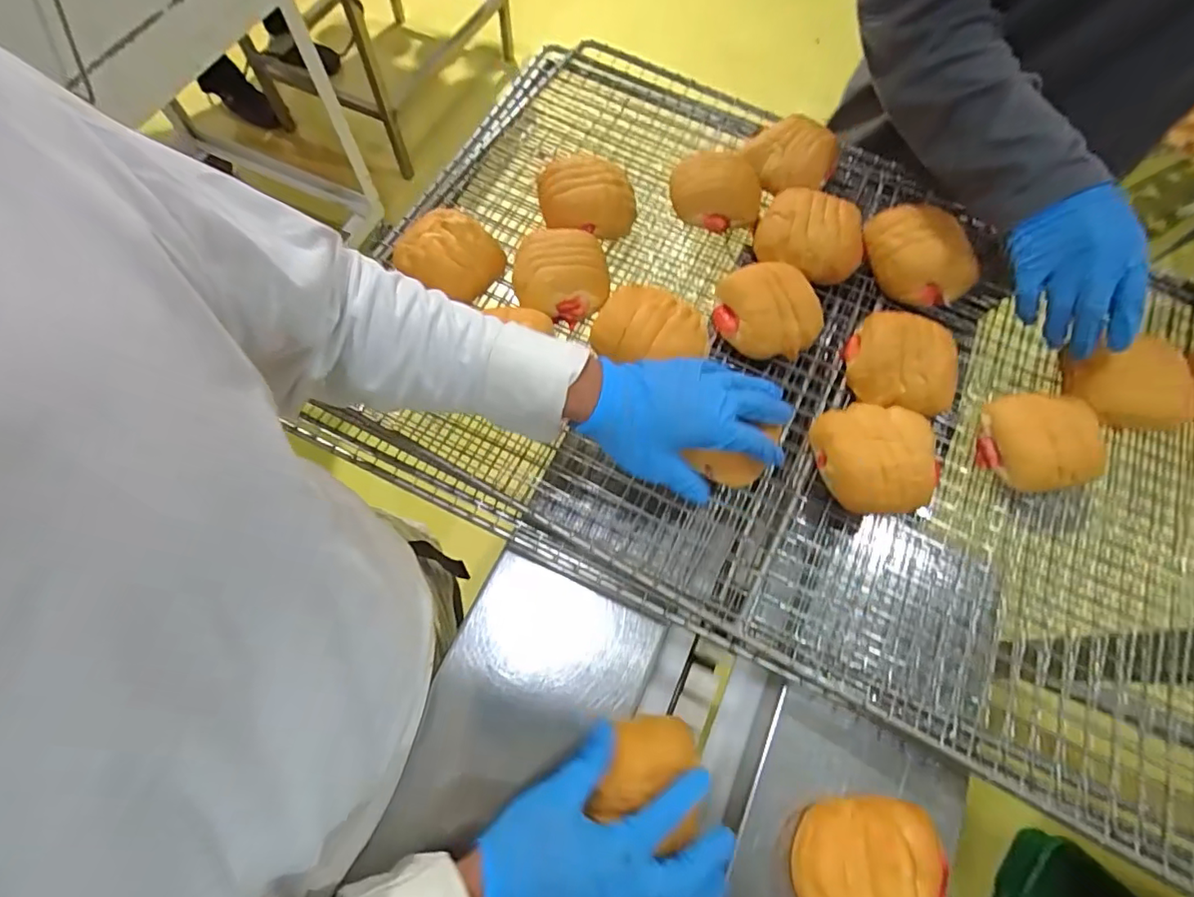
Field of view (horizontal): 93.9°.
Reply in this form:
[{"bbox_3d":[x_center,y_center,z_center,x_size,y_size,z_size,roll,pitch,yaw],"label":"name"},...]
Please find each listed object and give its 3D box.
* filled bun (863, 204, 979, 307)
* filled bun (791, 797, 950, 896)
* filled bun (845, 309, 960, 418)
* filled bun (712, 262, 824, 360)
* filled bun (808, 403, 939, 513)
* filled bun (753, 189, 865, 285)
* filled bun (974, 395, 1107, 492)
[{"bbox_3d":[0.308,-0.186,0.542,0.062,0.060,0.106,-32,69,-12],"label":"filled bun"},{"bbox_3d":[0.194,0.294,0.387,0.106,0.039,0.082,-5,66,-1],"label":"filled bun"},{"bbox_3d":[0.274,-0.080,0.504,0.093,0.058,0.093,7,67,5],"label":"filled bun"},{"bbox_3d":[0.156,-0.125,0.525,0.081,0.052,0.088,-1,66,1],"label":"filled bun"},{"bbox_3d":[0.233,0.007,0.471,0.099,0.057,0.097,5,66,4],"label":"filled bun"},{"bbox_3d":[0.214,-0.215,0.562,0.107,0.050,0.092,16,68,8],"label":"filled bun"},{"bbox_3d":[0.376,-0.001,0.482,0.072,0.062,0.083,2,66,2],"label":"filled bun"}]

